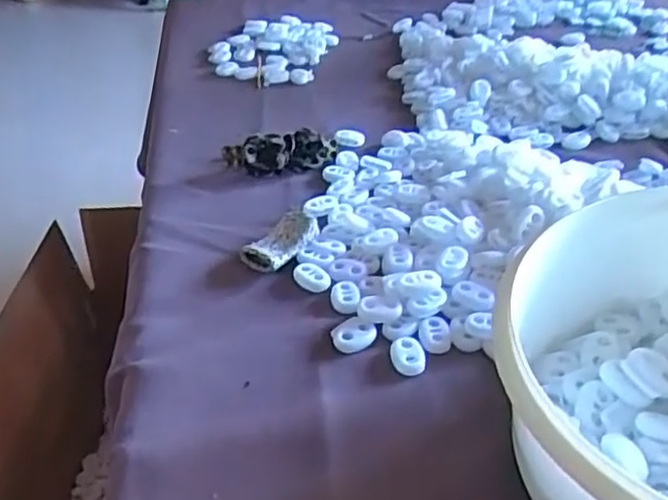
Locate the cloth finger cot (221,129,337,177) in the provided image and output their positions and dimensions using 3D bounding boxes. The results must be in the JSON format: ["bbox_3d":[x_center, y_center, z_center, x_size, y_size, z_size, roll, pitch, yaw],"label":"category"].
[{"bbox_3d":[-0.037,-0.067,0.473,0.077,0.026,0.019,-8,37,-4],"label":"cloth finger cot"}]

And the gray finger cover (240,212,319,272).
[{"bbox_3d":[-0.029,-0.005,0.392,0.026,0.014,0.044,25,47,34],"label":"gray finger cover"}]

